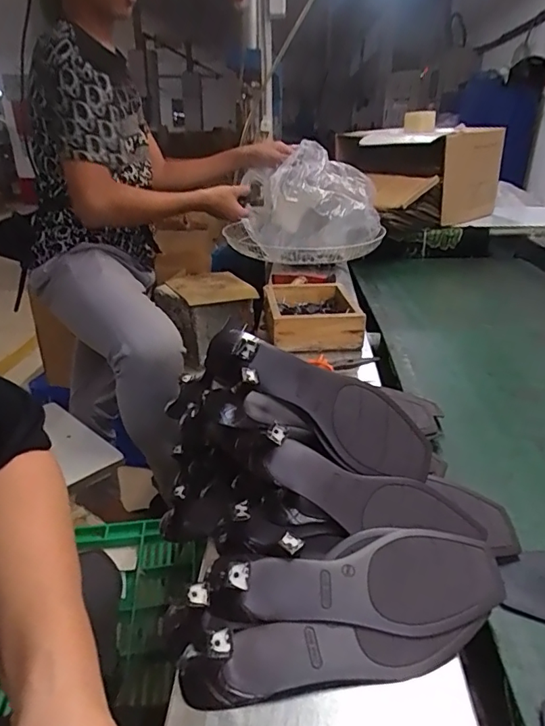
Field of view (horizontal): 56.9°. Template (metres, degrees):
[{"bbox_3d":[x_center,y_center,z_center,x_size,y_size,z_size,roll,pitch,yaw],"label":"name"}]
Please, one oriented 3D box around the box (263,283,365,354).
[{"bbox_3d":[0.067,-0.087,0.893,0.150,0.059,0.195,-2,25,-5],"label":"box"}]

